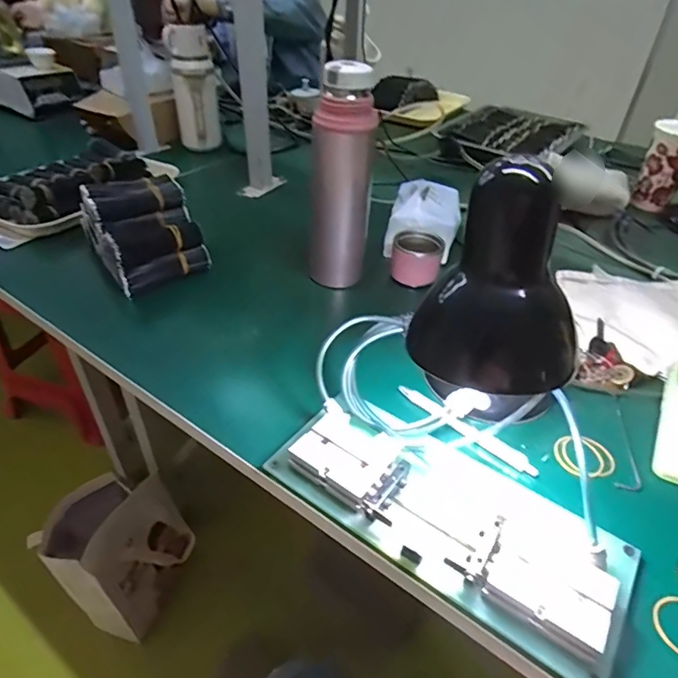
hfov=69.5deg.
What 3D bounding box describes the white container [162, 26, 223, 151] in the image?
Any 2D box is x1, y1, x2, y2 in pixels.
[{"bbox_3d":[-0.290,-0.503,0.986,0.086,0.213,0.079,-6,40,-10],"label":"white container"}]

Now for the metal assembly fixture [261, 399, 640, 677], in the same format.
[{"bbox_3d":[0.082,0.132,0.391,0.278,0.035,0.118,25,45,25],"label":"metal assembly fixture"}]

